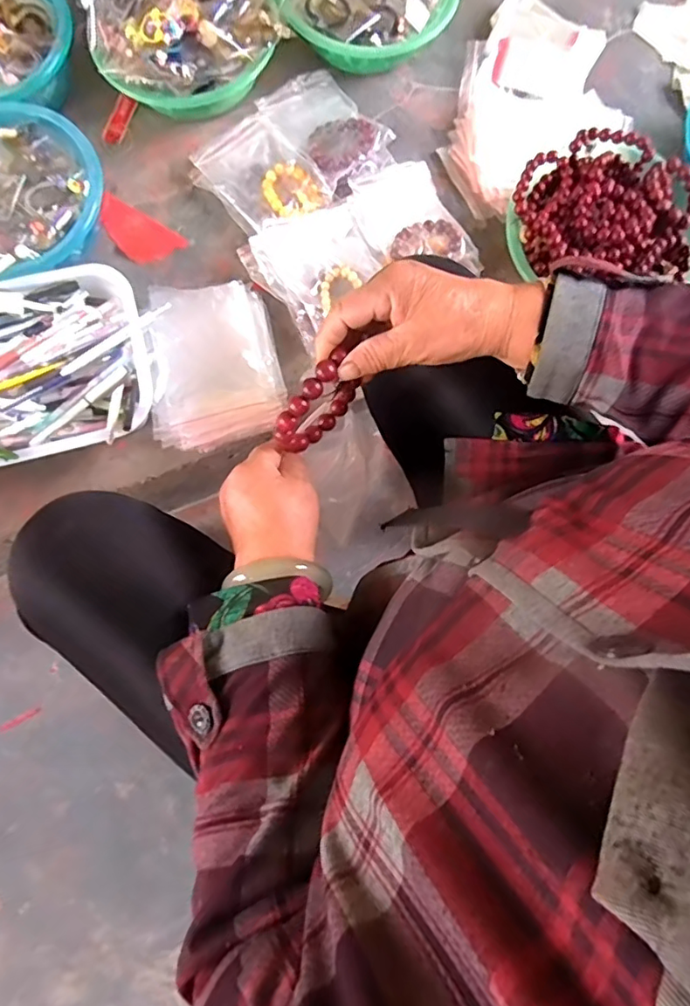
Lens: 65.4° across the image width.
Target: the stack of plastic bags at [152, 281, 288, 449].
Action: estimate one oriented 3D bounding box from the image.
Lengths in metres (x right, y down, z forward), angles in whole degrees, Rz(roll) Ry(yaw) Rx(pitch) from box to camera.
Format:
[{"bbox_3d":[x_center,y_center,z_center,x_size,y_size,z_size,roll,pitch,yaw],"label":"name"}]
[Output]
[{"bbox_3d":[-0.164,-0.171,0.659,0.159,0.023,0.197,-13,80,-3],"label":"stack of plastic bags"}]

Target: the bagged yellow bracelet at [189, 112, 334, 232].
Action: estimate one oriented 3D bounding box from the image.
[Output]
[{"bbox_3d":[-0.107,-0.427,0.699,0.116,0.016,0.157,-37,80,-6],"label":"bagged yellow bracelet"}]

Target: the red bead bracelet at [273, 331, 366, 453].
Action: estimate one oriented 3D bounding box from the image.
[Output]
[{"bbox_3d":[-0.016,-0.075,0.394,0.018,0.078,0.086,41,82,7],"label":"red bead bracelet"}]

